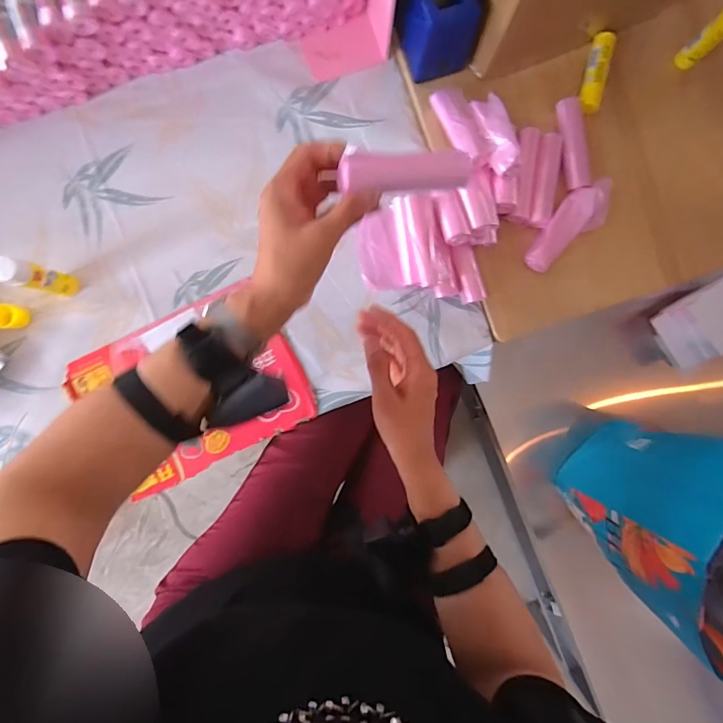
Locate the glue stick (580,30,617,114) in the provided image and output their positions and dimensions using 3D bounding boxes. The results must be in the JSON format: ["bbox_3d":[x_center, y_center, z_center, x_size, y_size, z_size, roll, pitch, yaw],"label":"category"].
[{"bbox_3d":[0.314,-0.387,0.565,0.029,0.021,0.108,14,90,-2],"label":"glue stick"}]

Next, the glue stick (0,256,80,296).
[{"bbox_3d":[-0.387,-0.100,0.510,0.028,0.113,0.028,13,90,-2],"label":"glue stick"}]

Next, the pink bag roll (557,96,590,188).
[{"bbox_3d":[0.284,-0.291,0.570,0.035,0.025,0.121,-8,90,-2],"label":"pink bag roll"}]

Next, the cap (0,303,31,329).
[{"bbox_3d":[-0.453,-0.057,0.543,0.034,0.030,0.030,3,90,-2],"label":"cap"}]

